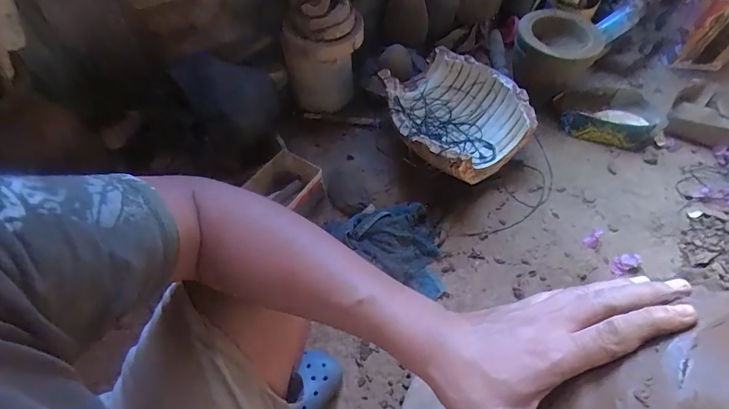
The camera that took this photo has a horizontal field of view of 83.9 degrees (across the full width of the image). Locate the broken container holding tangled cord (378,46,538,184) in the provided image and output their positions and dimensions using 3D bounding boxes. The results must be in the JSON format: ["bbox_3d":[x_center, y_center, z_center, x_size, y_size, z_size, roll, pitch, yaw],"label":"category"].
[{"bbox_3d":[0.219,-0.224,1.028,0.315,0.148,0.326,0,56,0],"label":"broken container holding tangled cord"}]

